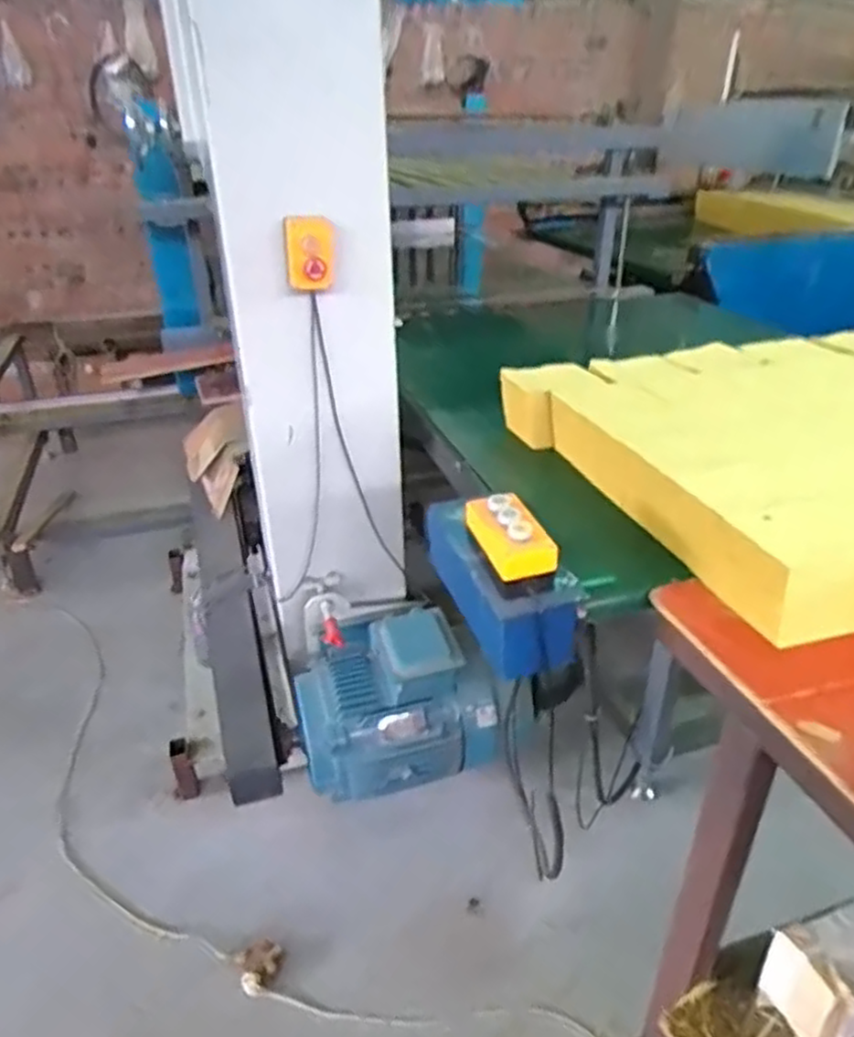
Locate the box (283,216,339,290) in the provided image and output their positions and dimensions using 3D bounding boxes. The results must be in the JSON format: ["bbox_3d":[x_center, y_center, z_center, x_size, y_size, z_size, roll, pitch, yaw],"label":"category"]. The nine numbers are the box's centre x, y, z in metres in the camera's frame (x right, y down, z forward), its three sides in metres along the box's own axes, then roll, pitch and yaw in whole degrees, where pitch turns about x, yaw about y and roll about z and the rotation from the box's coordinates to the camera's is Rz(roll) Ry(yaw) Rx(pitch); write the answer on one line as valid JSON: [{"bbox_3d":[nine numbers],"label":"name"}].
[{"bbox_3d":[-0.201,-0.460,1.273,0.094,0.117,0.081,-6,30,-8],"label":"box"}]

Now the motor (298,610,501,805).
[{"bbox_3d":[-0.071,0.383,1.505,0.371,0.320,0.232,-11,31,-17],"label":"motor"}]

